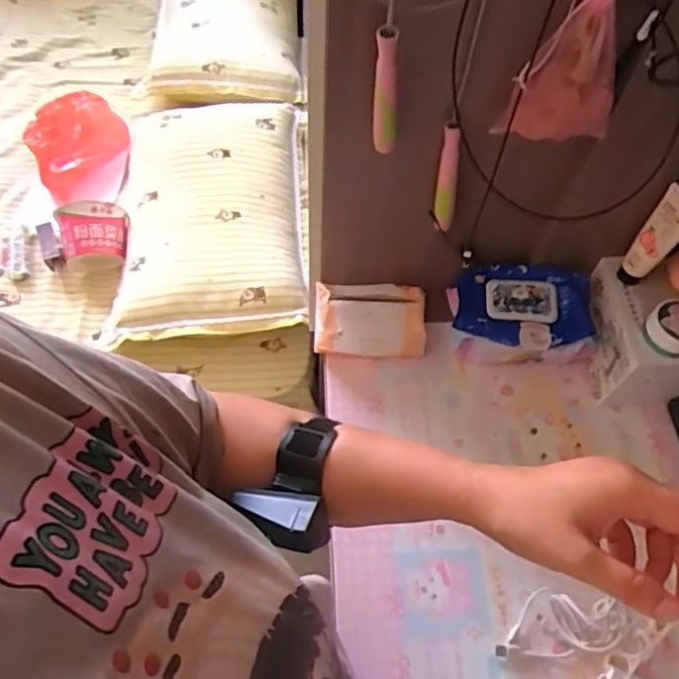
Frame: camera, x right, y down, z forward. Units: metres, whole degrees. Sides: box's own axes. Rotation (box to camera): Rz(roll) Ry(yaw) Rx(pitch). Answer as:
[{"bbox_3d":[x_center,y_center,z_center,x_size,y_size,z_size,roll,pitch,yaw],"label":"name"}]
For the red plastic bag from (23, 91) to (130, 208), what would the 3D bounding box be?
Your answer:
[{"bbox_3d":[-0.615,-0.457,1.436,0.224,0.069,0.304,-26,64,-17],"label":"red plastic bag"}]

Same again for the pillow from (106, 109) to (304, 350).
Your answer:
[{"bbox_3d":[-0.286,-0.265,1.301,0.400,0.115,0.613,-2,59,-4],"label":"pillow"}]

